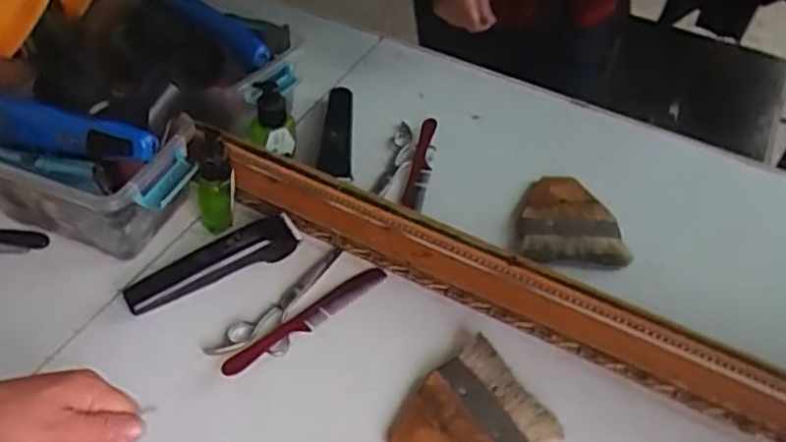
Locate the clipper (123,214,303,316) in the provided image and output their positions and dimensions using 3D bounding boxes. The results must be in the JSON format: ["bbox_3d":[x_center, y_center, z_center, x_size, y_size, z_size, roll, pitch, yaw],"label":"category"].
[{"bbox_3d":[-0.169,0.042,0.671,0.175,0.033,0.047,-27,54,-27],"label":"clipper"}]

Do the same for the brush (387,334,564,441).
[{"bbox_3d":[0.059,0.169,0.577,0.123,0.021,0.109,-24,53,-25],"label":"brush"}]

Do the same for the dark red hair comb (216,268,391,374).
[{"bbox_3d":[-0.080,0.091,0.649,0.180,0.010,0.026,-32,57,-31],"label":"dark red hair comb"}]

